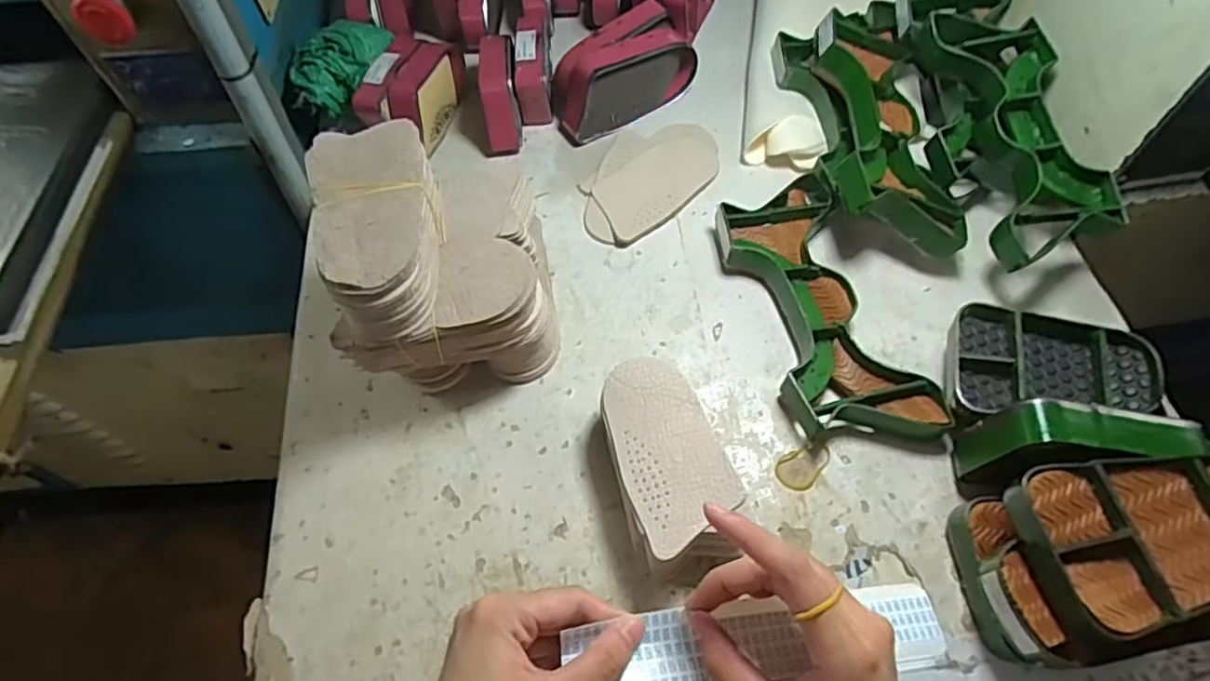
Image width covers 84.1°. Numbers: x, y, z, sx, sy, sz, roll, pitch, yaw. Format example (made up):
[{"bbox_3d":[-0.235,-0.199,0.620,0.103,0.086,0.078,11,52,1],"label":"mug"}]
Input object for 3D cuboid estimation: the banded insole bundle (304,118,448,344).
[{"bbox_3d":[-0.159,-0.080,0.482,0.079,0.063,0.143,-13,60,-5],"label":"banded insole bundle"}]

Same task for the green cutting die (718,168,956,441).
[{"bbox_3d":[0.188,-0.033,0.597,0.118,0.038,0.265,-12,60,-5],"label":"green cutting die"}]

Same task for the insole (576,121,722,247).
[{"bbox_3d":[0.042,-0.167,0.688,0.107,0.006,0.172,36,67,20],"label":"insole"}]

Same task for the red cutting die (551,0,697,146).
[{"bbox_3d":[0.016,-0.287,0.713,0.154,0.081,0.066,-31,63,-15],"label":"red cutting die"}]

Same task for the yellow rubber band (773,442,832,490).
[{"bbox_3d":[0.160,0.100,0.541,0.049,0.006,0.032,-41,68,-18],"label":"yellow rubber band"}]

